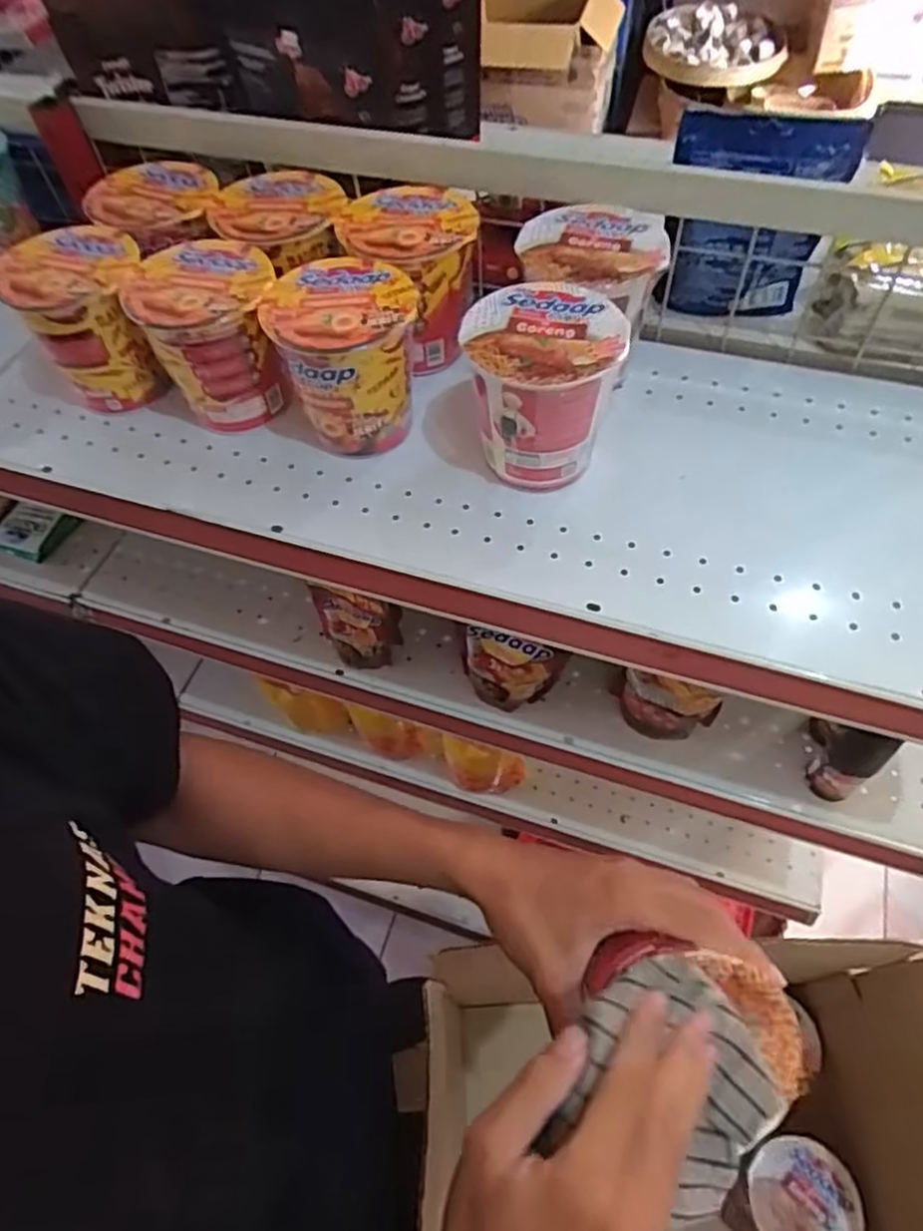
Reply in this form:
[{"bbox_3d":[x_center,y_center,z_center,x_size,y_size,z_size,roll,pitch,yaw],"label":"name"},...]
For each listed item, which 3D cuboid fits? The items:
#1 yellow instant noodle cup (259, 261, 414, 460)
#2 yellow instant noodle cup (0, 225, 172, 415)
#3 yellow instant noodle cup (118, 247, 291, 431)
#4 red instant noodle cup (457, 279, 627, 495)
[{"bbox_3d":[-0.081,-0.190,0.534,0.099,0.103,0.101,-2,59,3],"label":"yellow instant noodle cup"},{"bbox_3d":[-0.288,-0.228,0.568,0.097,0.106,0.093,-22,60,-9],"label":"yellow instant noodle cup"},{"bbox_3d":[-0.184,-0.210,0.550,0.097,0.106,0.093,-14,59,-4],"label":"yellow instant noodle cup"},{"bbox_3d":[0.057,-0.159,0.507,0.100,0.104,0.097,-2,59,3],"label":"red instant noodle cup"}]

